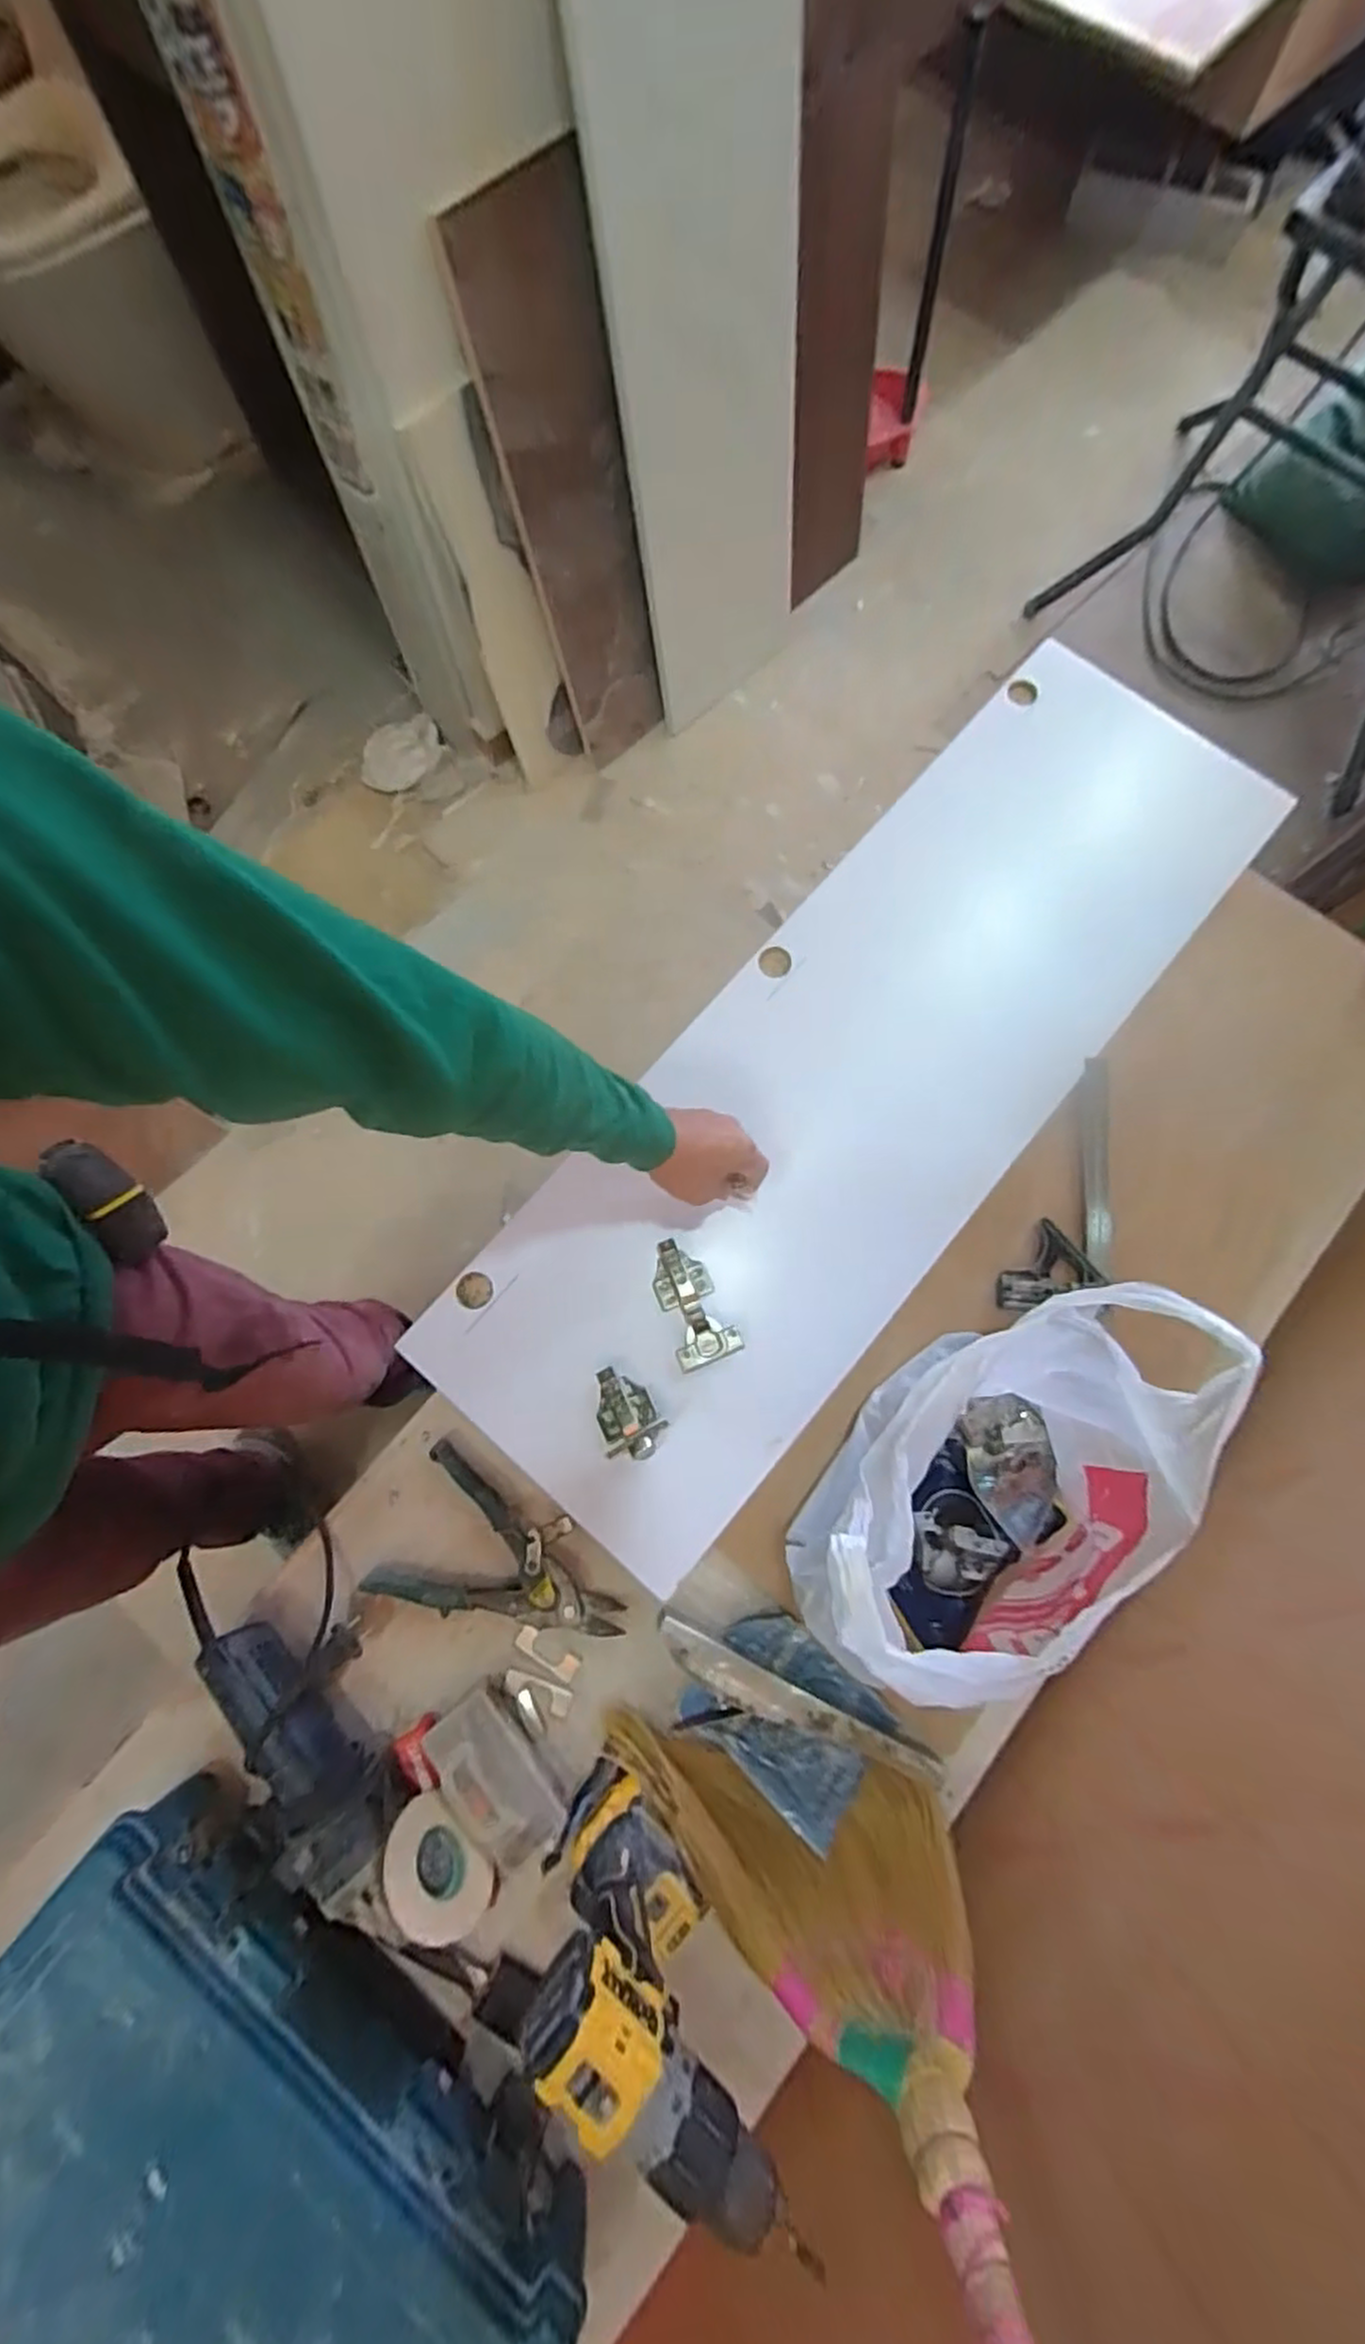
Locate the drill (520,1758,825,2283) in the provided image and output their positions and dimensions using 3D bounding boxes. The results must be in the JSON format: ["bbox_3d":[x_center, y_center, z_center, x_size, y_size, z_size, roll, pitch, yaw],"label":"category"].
[{"bbox_3d":[-0.016,0.557,0.520,0.178,0.226,0.091,35,80,8],"label":"drill"}]

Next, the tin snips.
[{"bbox_3d":[-0.160,0.365,0.689,0.228,0.020,0.140,26,79,6],"label":"tin snips"}]

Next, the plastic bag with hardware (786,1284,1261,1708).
[{"bbox_3d":[0.236,0.252,0.576,0.318,0.225,0.201,-31,79,-6],"label":"plastic bag with hardware"}]

